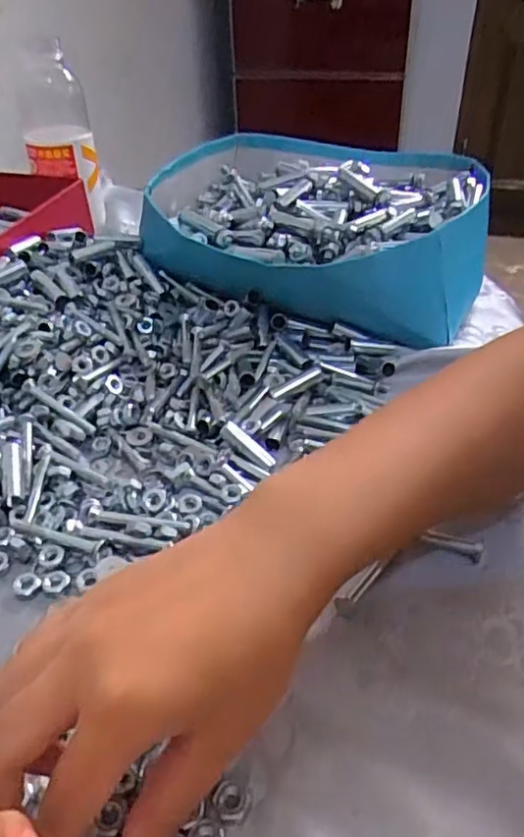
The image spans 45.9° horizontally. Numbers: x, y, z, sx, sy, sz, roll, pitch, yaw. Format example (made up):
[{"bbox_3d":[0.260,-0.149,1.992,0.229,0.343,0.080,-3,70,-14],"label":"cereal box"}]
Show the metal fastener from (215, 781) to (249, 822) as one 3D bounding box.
[{"bbox_3d":[-0.011,0.144,0.234,0.012,0.004,0.013,0,40,0],"label":"metal fastener"}]

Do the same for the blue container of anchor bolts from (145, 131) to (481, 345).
[{"bbox_3d":[0.049,-0.178,0.549,0.280,0.082,0.280,12,41,14],"label":"blue container of anchor bolts"}]

